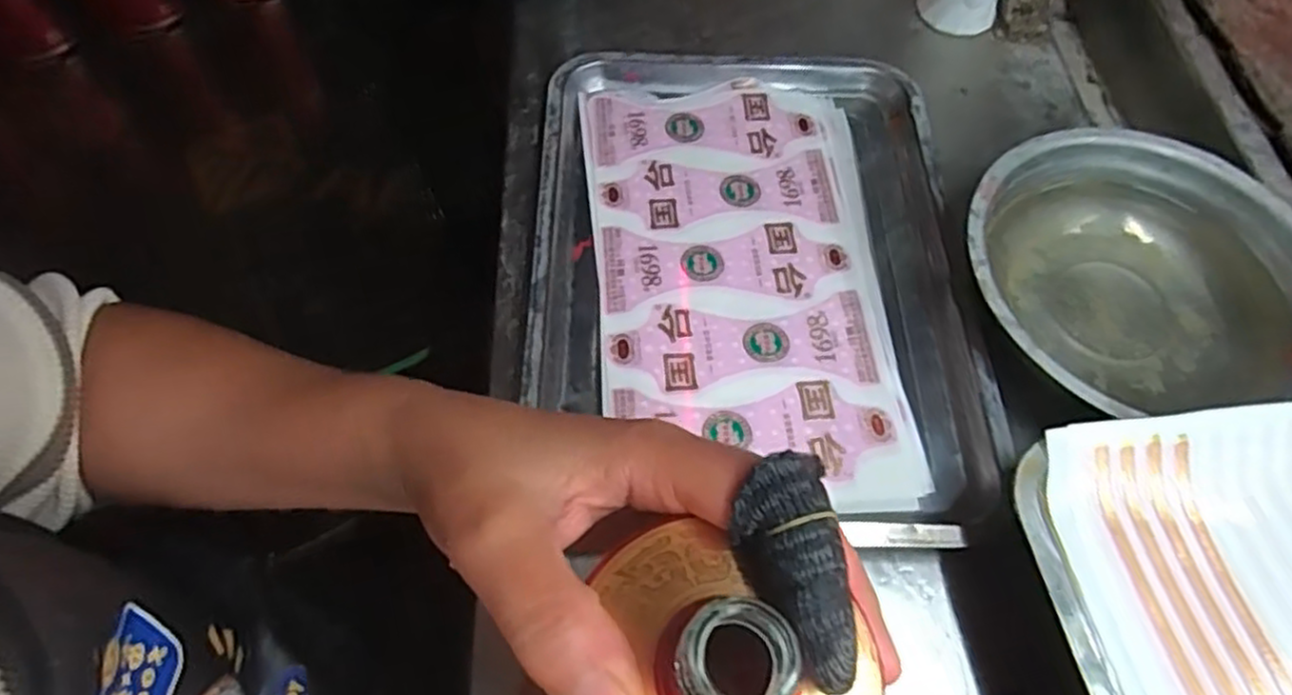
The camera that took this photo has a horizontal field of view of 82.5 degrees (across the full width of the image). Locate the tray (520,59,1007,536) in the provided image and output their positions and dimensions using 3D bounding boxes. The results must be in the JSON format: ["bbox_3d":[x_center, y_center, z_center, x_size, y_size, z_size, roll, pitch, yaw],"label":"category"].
[{"bbox_3d":[0.061,-0.055,0.445,0.247,0.025,0.331,0,61,6],"label":"tray"}]

